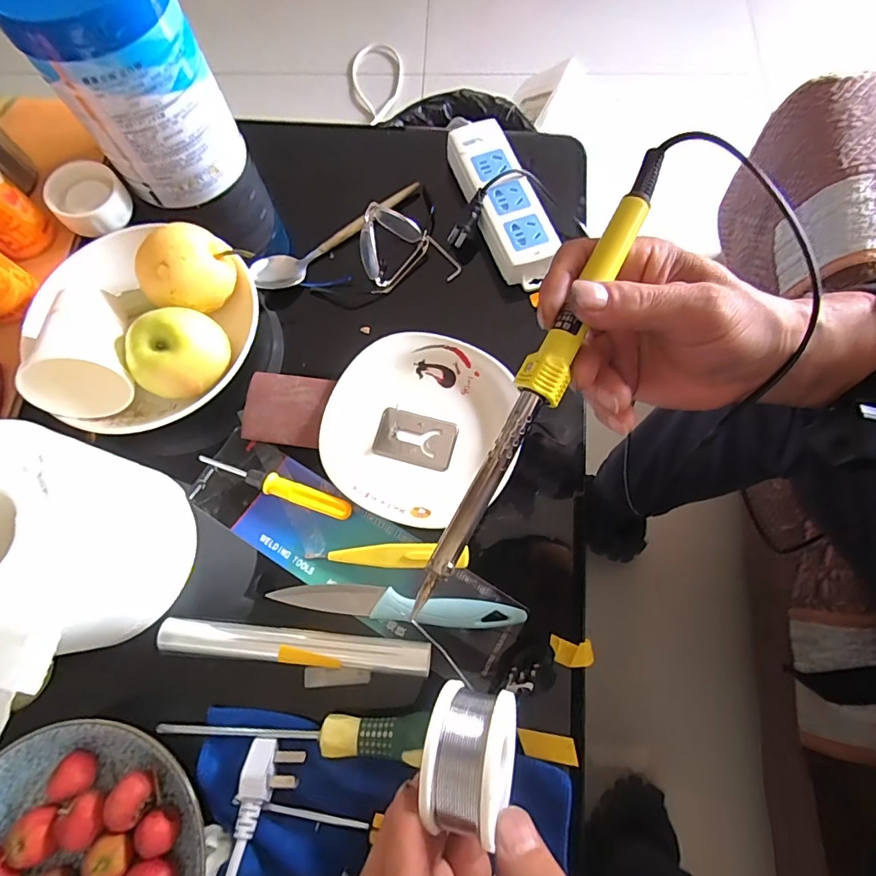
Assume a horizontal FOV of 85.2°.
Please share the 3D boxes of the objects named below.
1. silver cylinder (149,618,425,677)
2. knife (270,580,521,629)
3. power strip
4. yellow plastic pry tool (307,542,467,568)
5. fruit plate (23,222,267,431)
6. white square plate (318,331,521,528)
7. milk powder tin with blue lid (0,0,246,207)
[{"bbox_3d":[-0.106,0.153,0.350,0.199,0.015,0.022,5,73,3],"label":"silver cylinder"},{"bbox_3d":[-0.031,0.127,0.364,0.188,0.009,0.023,7,73,3],"label":"knife"},{"bbox_3d":[0.063,-0.232,0.467,0.063,0.030,0.183,-21,74,-5],"label":"power strip"},{"bbox_3d":[-0.039,0.092,0.373,0.125,0.010,0.019,0,73,1],"label":"yellow plastic pry tool"},{"bbox_3d":[-0.252,-0.095,0.399,0.162,0.076,0.174,0,73,1],"label":"fruit plate"},{"bbox_3d":[-0.016,-0.011,0.406,0.157,0.018,0.160,15,74,6],"label":"white square plate"},{"bbox_3d":[-0.263,-0.315,0.419,0.122,0.175,0.102,-30,75,-8],"label":"milk powder tin with blue lid"}]

